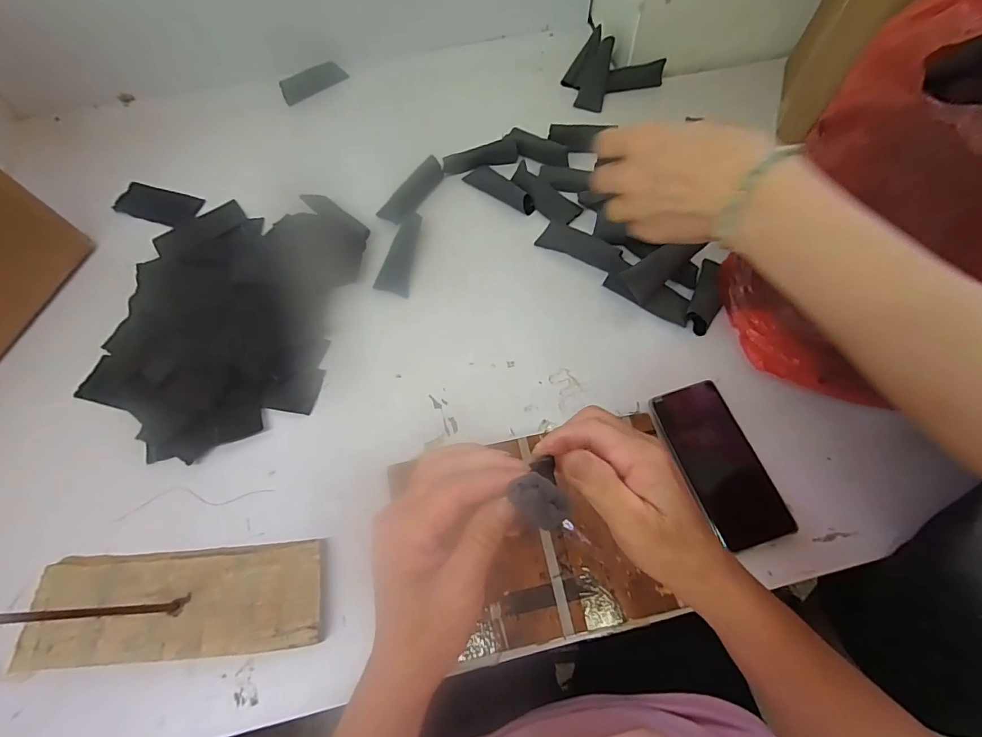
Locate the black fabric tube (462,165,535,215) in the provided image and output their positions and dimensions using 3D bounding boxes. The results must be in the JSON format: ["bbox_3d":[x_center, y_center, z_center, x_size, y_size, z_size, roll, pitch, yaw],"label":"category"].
[{"bbox_3d":[0.013,-0.241,0.591,0.104,0.018,0.037,42,74,18],"label":"black fabric tube"}]

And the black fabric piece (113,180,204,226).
[{"bbox_3d":[-0.458,-0.224,0.619,0.118,0.008,0.054,16,68,10],"label":"black fabric piece"}]

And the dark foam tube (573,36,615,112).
[{"bbox_3d":[0.159,-0.440,0.673,0.039,0.020,0.108,15,90,19],"label":"dark foam tube"}]

